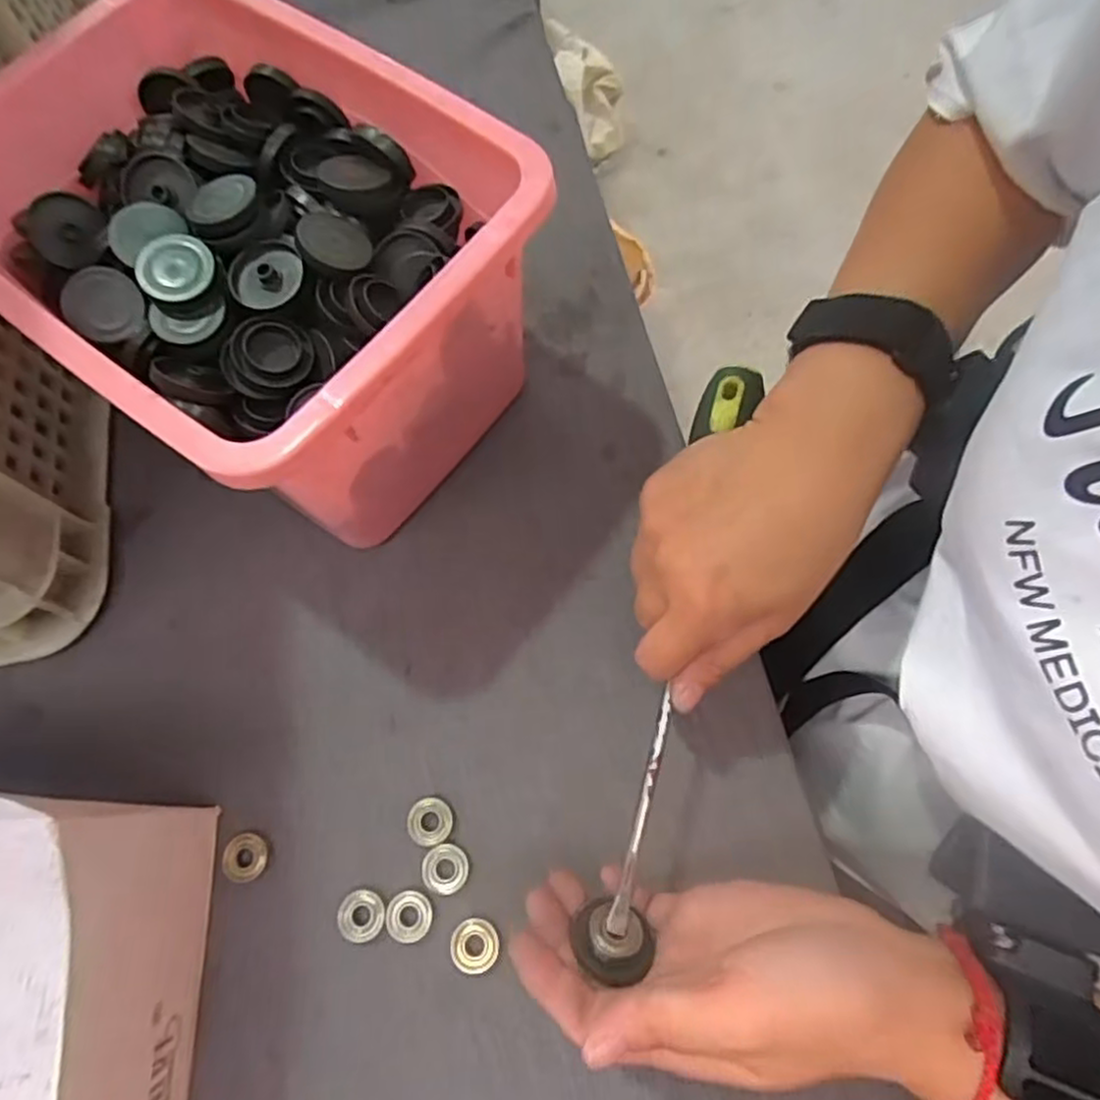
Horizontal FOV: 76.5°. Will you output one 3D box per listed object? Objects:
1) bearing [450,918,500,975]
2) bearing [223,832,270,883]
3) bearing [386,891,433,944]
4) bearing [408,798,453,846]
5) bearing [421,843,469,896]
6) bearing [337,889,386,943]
[{"bbox_3d":[-0.033,0.174,0.308,0.021,0.006,0.020,-1,71,2],"label":"bearing"},{"bbox_3d":[-0.142,0.144,0.327,0.018,0.008,0.021,-6,71,0],"label":"bearing"},{"bbox_3d":[-0.063,0.164,0.313,0.020,0.005,0.020,-1,71,2],"label":"bearing"},{"bbox_3d":[-0.056,0.127,0.327,0.020,0.005,0.020,-1,71,2],"label":"bearing"},{"bbox_3d":[-0.048,0.146,0.319,0.021,0.004,0.021,-1,71,2],"label":"bearing"},{"bbox_3d":[-0.085,0.165,0.314,0.021,0.006,0.020,-1,71,2],"label":"bearing"}]

